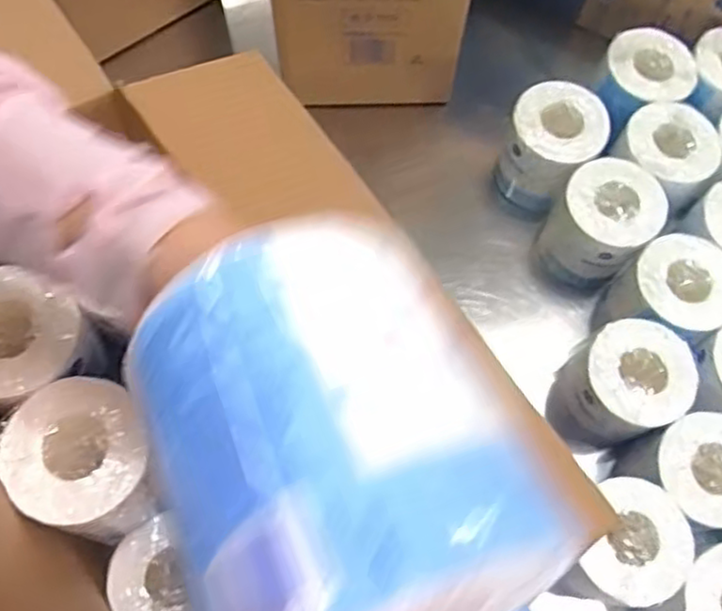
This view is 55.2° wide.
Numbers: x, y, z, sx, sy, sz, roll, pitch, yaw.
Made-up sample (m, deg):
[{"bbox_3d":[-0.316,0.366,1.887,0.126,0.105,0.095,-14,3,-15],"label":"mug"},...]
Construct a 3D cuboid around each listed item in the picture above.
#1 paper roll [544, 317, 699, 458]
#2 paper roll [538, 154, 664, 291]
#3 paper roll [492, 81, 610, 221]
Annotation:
[{"bbox_3d":[0.247,0.081,0.671,0.113,0.103,0.096,-40,76,-16],"label":"paper roll"},{"bbox_3d":[0.253,-0.082,0.743,0.102,0.123,0.099,-40,76,-16],"label":"paper roll"},{"bbox_3d":[0.208,-0.171,0.777,0.092,0.135,0.088,1,69,-2],"label":"paper roll"}]

